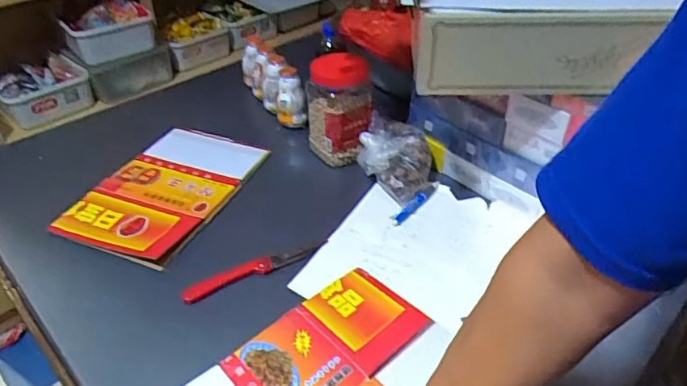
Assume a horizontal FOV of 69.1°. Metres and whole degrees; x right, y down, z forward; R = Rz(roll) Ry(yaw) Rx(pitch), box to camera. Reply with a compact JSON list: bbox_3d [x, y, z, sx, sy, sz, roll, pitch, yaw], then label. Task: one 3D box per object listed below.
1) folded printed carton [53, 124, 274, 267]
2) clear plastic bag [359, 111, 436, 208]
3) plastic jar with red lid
[{"bbox_3d":[-0.296,-0.011,0.831,0.224,0.027,0.312,13,38,16],"label":"folded printed carton"},{"bbox_3d":[0.086,-0.053,0.821,0.121,0.070,0.151,4,40,7],"label":"clear plastic bag"},{"bbox_3d":[-0.008,-0.148,0.862,0.107,0.161,0.095,-1,40,0],"label":"plastic jar with red lid"}]

